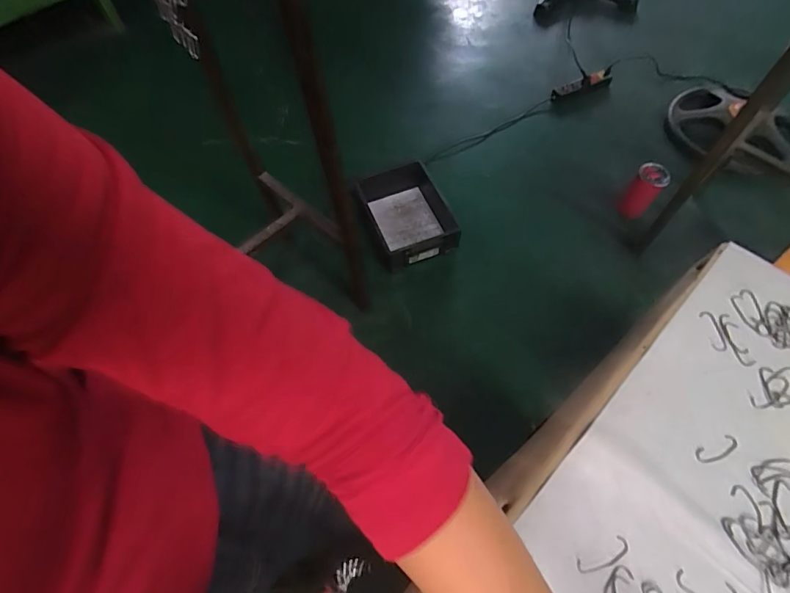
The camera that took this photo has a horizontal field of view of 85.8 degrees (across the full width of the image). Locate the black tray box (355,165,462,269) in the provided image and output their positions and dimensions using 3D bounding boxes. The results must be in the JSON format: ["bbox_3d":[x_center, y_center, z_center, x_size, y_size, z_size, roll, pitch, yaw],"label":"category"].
[{"bbox_3d":[0.044,-0.279,1.430,0.282,0.149,0.363,-19,61,-8],"label":"black tray box"}]

